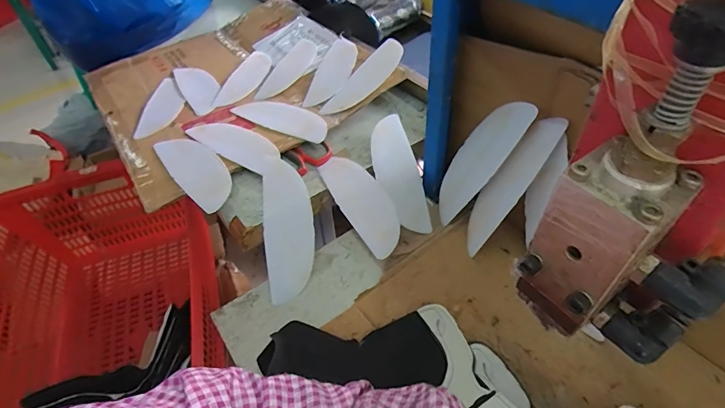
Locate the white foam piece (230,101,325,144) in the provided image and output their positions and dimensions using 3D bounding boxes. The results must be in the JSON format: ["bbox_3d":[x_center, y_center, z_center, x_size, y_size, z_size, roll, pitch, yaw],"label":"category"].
[{"bbox_3d":[-0.137,-0.149,0.730,0.196,0.008,0.073,19,54,22],"label":"white foam piece"}]

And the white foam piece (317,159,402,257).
[{"bbox_3d":[0.002,-0.006,0.612,0.072,0.019,0.197,-23,49,-16],"label":"white foam piece"}]

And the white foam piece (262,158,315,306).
[{"bbox_3d":[-0.104,0.034,0.598,0.068,0.017,0.199,-4,79,-7],"label":"white foam piece"}]

